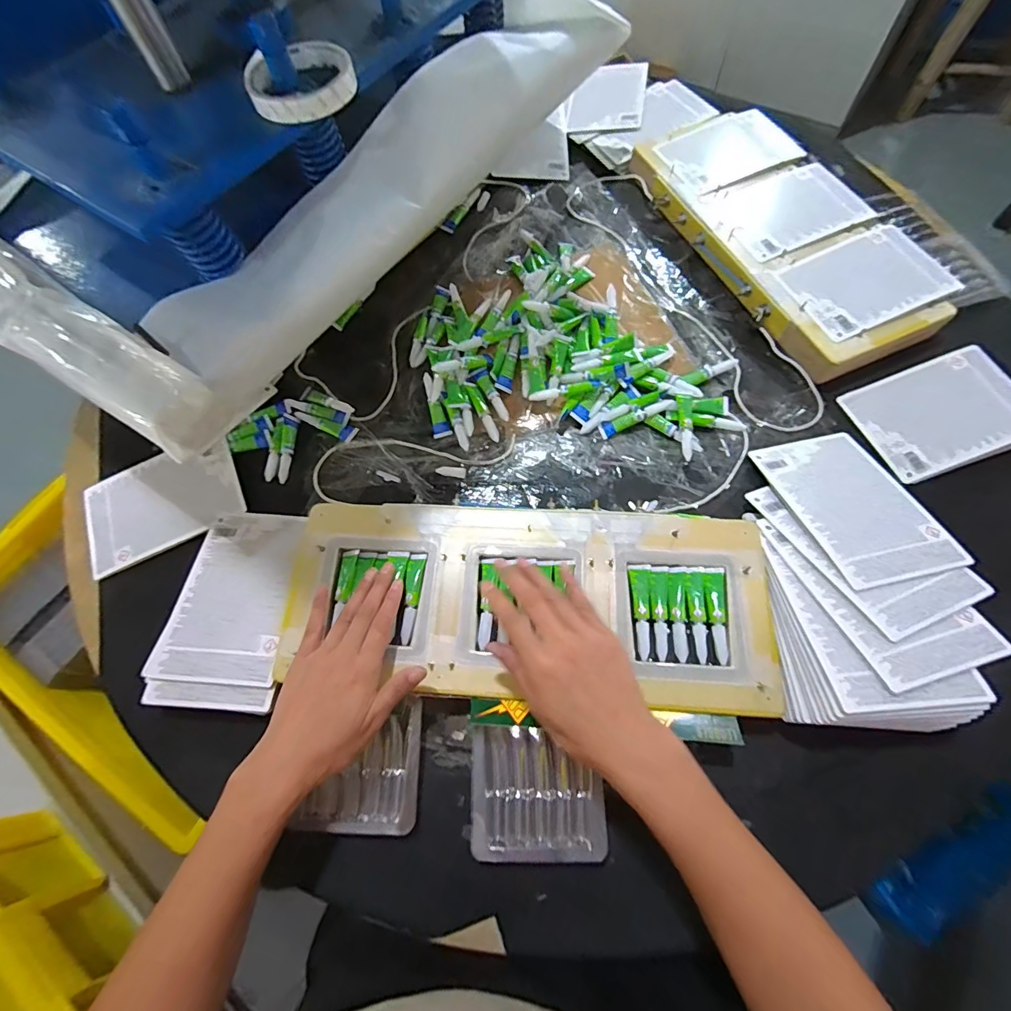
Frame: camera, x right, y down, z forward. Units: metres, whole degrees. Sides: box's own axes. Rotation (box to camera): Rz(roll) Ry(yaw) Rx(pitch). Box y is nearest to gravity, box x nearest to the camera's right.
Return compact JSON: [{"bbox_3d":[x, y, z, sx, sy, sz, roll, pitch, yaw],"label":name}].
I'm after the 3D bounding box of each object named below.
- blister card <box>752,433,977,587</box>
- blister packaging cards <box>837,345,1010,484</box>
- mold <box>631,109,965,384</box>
[{"bbox_3d":[0.331,-0.003,0.448,0.111,0.005,0.166,-13,52,-5],"label":"blister card"},{"bbox_3d":[0.469,-0.099,0.502,0.163,0.008,0.119,-21,67,1],"label":"blister packaging cards"},{"bbox_3d":[0.348,-0.351,0.592,0.195,0.048,0.414,-22,67,-6],"label":"mold"}]

